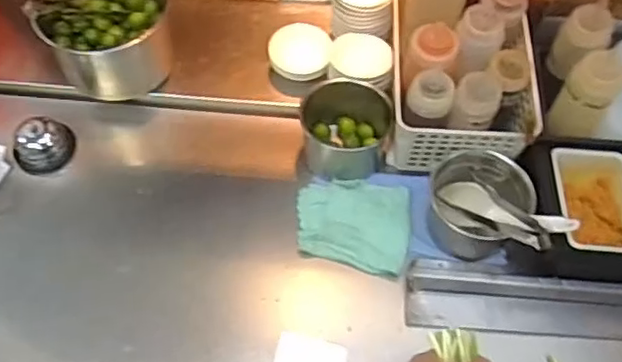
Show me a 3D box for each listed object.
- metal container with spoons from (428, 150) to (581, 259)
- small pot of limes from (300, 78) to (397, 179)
[{"bbox_3d":[0.216,0.032,0.730,0.100,0.133,0.151,-38,66,-22],"label":"metal container with spoons"},{"bbox_3d":[0.044,-0.068,0.802,0.109,0.082,0.104,1,58,-1],"label":"small pot of limes"}]

